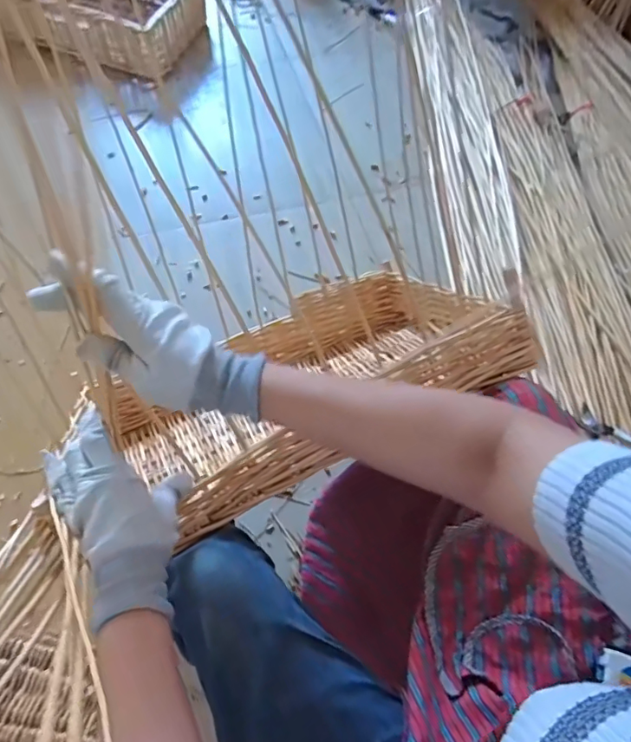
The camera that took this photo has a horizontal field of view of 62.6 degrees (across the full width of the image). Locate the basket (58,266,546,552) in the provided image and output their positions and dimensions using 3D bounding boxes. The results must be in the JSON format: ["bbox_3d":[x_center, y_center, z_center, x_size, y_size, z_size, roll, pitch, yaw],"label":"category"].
[{"bbox_3d":[0.001,0.013,0.709,0.463,0.095,0.355,-29,26,-17],"label":"basket"}]

